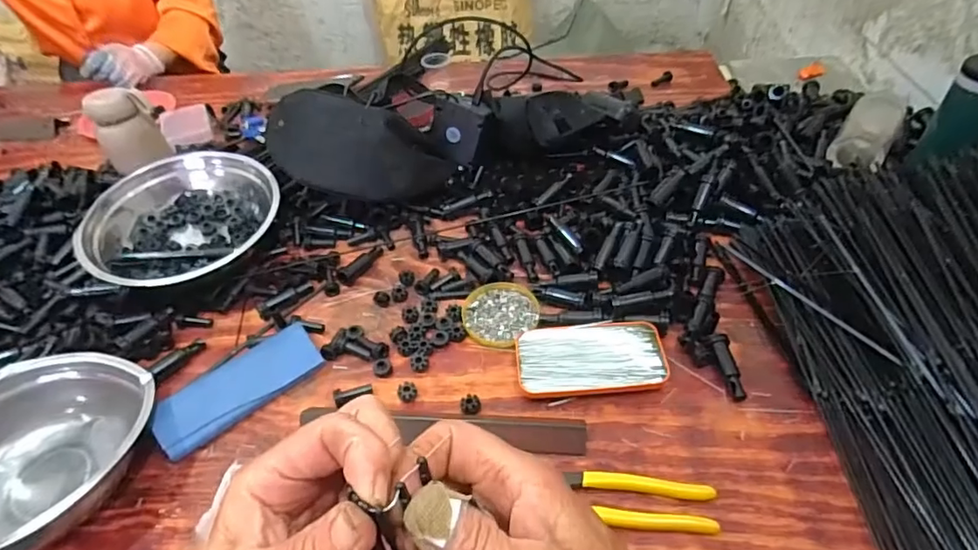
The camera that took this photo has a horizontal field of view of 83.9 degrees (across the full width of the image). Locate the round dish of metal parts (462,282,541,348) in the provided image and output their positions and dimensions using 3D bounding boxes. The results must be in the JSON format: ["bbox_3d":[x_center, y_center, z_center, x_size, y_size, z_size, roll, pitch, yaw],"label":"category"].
[{"bbox_3d":[0.014,0.042,0.604,0.082,0.006,0.086,-2,46,2],"label":"round dish of metal parts"}]

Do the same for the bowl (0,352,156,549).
[{"bbox_3d":[-0.409,0.163,0.482,0.221,0.064,0.177,-32,52,-24],"label":"bowl"}]

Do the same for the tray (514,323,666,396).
[{"bbox_3d":[0.100,0.083,0.541,0.142,0.019,0.081,-4,46,1],"label":"tray"}]

